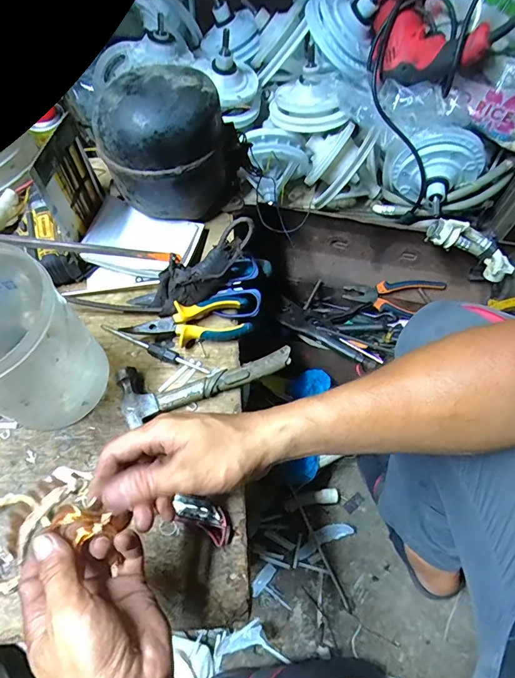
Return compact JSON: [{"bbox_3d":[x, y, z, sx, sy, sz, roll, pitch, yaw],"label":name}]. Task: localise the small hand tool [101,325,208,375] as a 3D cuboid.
[{"bbox_3d":[-0.131,0.013,0.512,0.157,0.013,0.016,22,66,11],"label":"small hand tool"}]

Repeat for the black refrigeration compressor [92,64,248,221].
[{"bbox_3d":[-0.110,-0.244,0.536,0.130,0.160,0.133,-1,64,1],"label":"black refrigeration compressor"}]

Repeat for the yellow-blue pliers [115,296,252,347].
[{"bbox_3d":[-0.086,-0.021,0.512,0.148,0.026,0.055,-10,64,-3],"label":"yellow-blue pliers"}]

